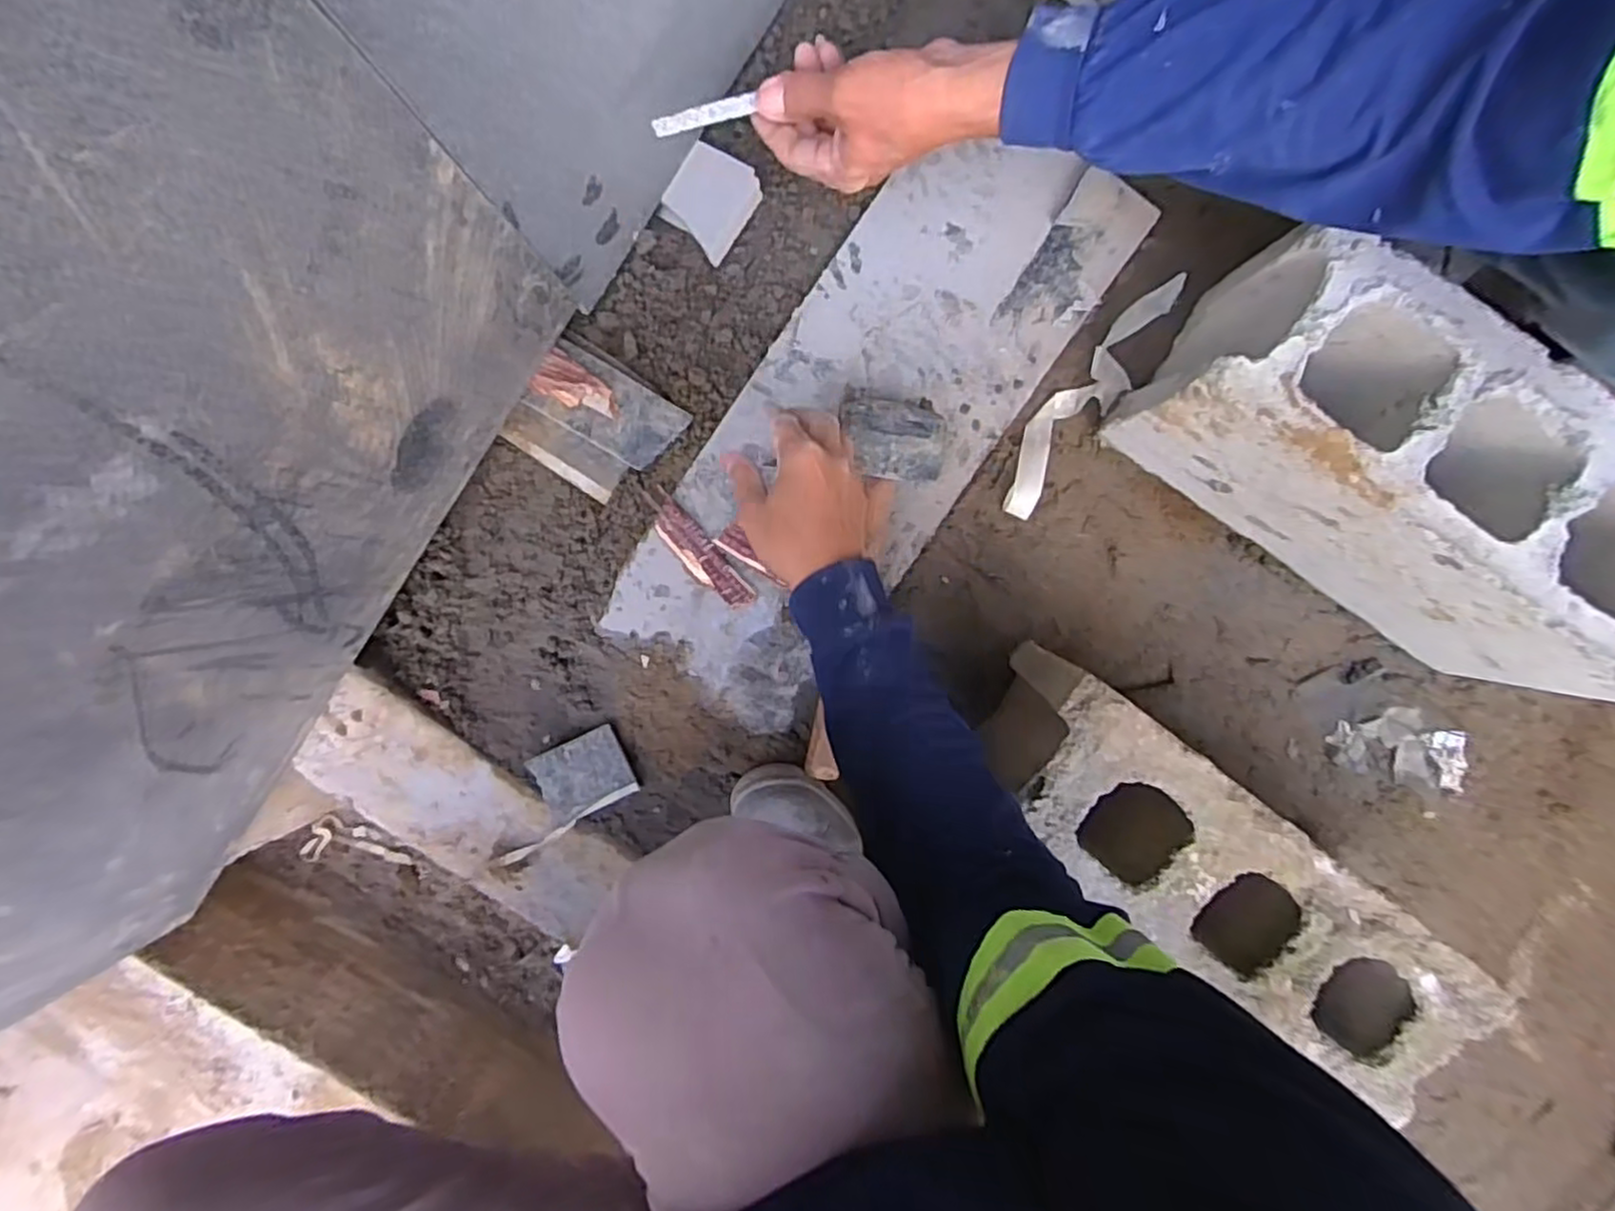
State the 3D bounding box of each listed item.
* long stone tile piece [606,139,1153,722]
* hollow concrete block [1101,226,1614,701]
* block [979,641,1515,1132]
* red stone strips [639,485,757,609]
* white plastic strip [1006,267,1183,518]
[{"bbox_3d":[0.057,-0.164,0.645,0.211,0.016,0.569,37,94,-3],"label":"long stone tile piece"},{"bbox_3d":[0.462,-0.103,0.569,0.382,0.200,0.144,34,93,-3],"label":"hollow concrete block"},{"bbox_3d":[0.313,0.207,0.598,0.388,0.197,0.125,38,93,-3],"label":"block"},{"bbox_3d":[-0.103,-0.051,0.652,0.034,0.007,0.135,-40,94,2],"label":"red stone strips"},{"bbox_3d":[0.260,-0.195,0.647,0.048,0.019,0.259,38,93,-3],"label":"white plastic strip"}]

